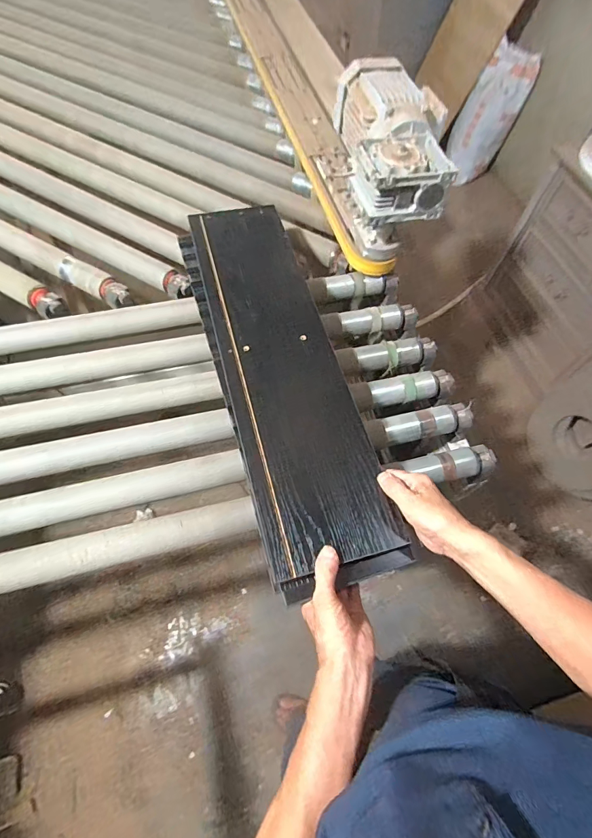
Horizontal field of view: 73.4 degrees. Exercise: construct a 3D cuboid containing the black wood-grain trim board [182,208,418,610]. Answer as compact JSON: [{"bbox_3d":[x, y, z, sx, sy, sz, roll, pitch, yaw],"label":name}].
[{"bbox_3d":[-0.033,-0.099,0.635,0.185,0.029,0.694,-13,64,-11],"label":"black wood-grain trim board"}]

